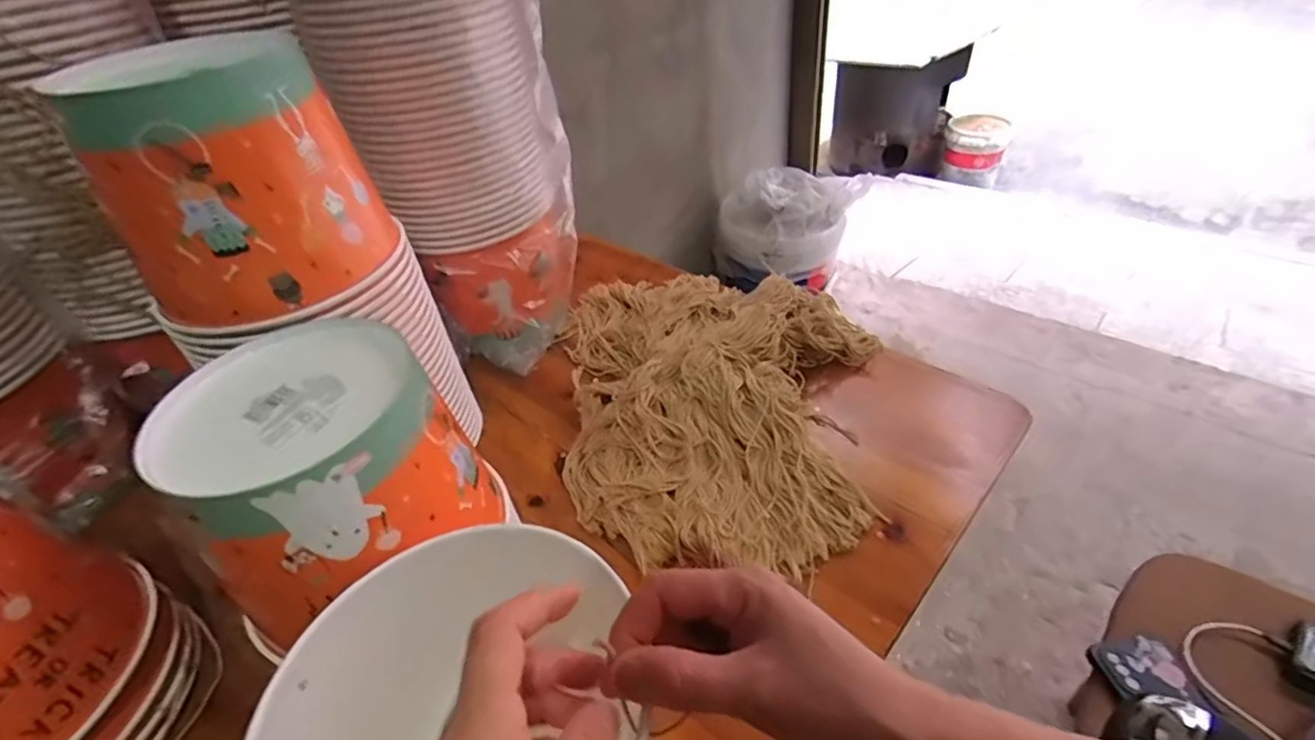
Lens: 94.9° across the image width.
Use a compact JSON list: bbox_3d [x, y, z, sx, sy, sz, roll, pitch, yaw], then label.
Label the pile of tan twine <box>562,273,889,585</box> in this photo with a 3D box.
[{"bbox_3d":[0.058,0.011,0.539,0.284,0.052,0.395,-8,40,-2],"label":"pile of tan twine"}]

